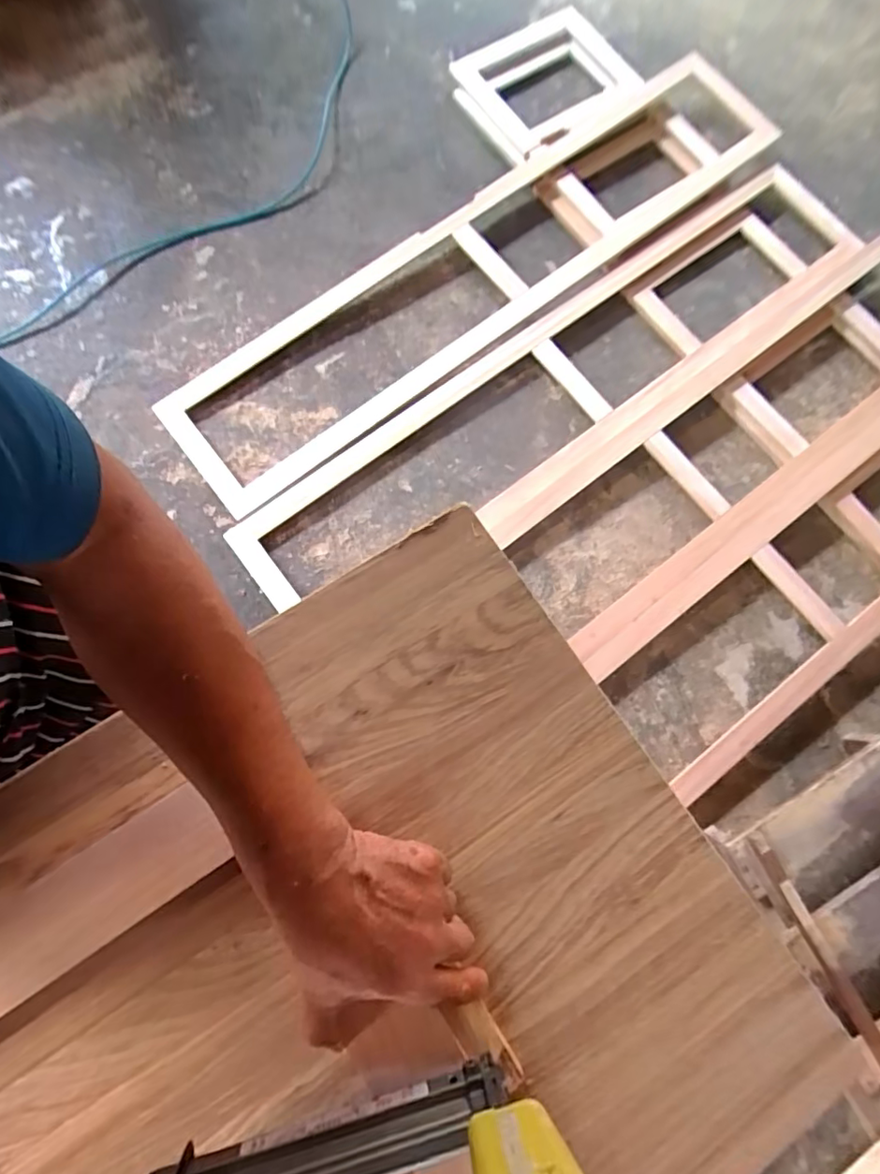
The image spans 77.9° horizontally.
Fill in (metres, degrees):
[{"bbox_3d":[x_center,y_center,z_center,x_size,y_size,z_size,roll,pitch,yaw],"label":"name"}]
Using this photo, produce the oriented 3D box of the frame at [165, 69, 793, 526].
[{"bbox_3d":[0.178,-0.950,1.540,2.126,0.068,0.419,-41,81,-10],"label":"frame"}]

